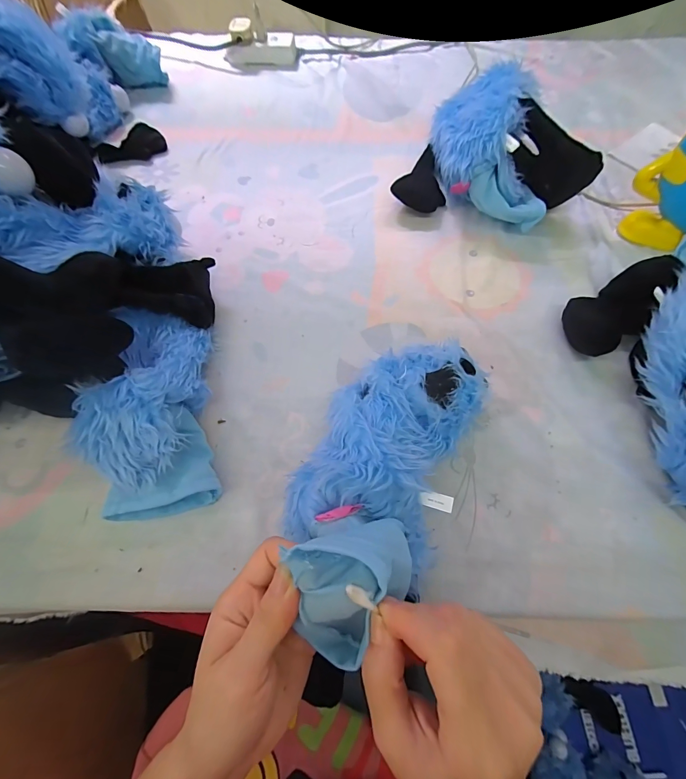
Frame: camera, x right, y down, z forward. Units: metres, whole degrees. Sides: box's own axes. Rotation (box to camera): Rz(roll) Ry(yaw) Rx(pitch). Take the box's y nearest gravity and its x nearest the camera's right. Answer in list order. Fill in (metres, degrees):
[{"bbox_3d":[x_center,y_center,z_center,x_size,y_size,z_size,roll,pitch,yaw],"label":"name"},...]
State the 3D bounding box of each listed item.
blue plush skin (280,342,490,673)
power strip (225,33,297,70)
[{"bbox_3d":[0.033,0.047,0.249,0.103,0.068,0.233,24,50,12],"label":"blue plush skin"},{"bbox_3d":[-0.152,-0.622,0.633,0.129,0.032,0.041,0,64,0],"label":"power strip"}]

